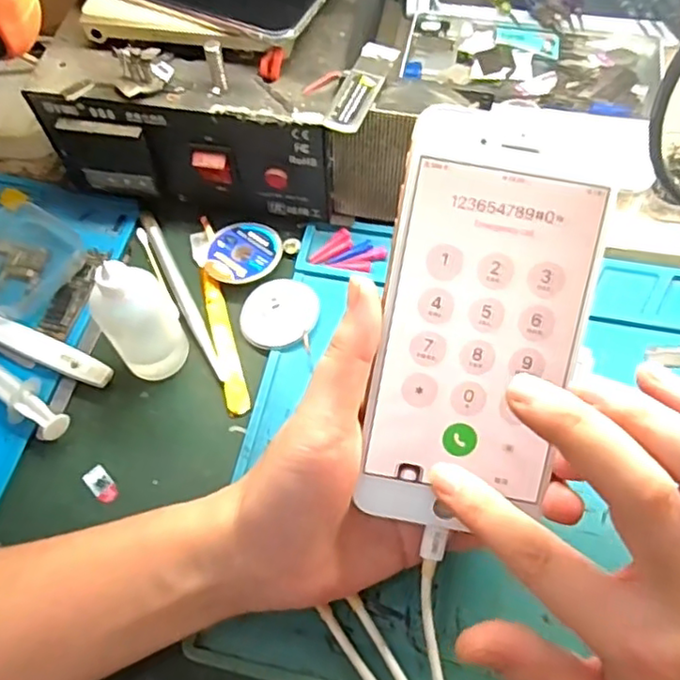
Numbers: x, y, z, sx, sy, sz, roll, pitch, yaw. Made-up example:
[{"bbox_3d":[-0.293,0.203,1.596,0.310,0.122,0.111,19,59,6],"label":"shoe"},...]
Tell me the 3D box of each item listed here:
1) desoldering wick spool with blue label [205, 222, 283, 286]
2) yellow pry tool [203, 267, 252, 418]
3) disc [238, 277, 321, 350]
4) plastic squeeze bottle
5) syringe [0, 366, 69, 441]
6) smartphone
[{"bbox_3d":[-0.056,-0.051,0.372,0.042,0.008,0.043,-1,62,3],"label":"desoldering wick spool with blue label"},{"bbox_3d":[-0.064,0.000,0.352,0.012,0.005,0.089,-15,63,-5],"label":"yellow pry tool"},{"bbox_3d":[-0.034,-0.015,0.355,0.044,0.007,0.039,-38,67,-16],"label":"disc"},{"bbox_3d":[-0.103,-0.013,0.319,0.036,0.075,0.034,-30,65,-12],"label":"plastic squeeze bottle"},{"bbox_3d":[-0.182,0.020,0.338,0.101,0.018,0.022,34,69,19],"label":"syringe"},{"bbox_3d":[0.054,-0.006,0.241,0.074,0.005,0.157,10,99,1],"label":"smartphone"}]

